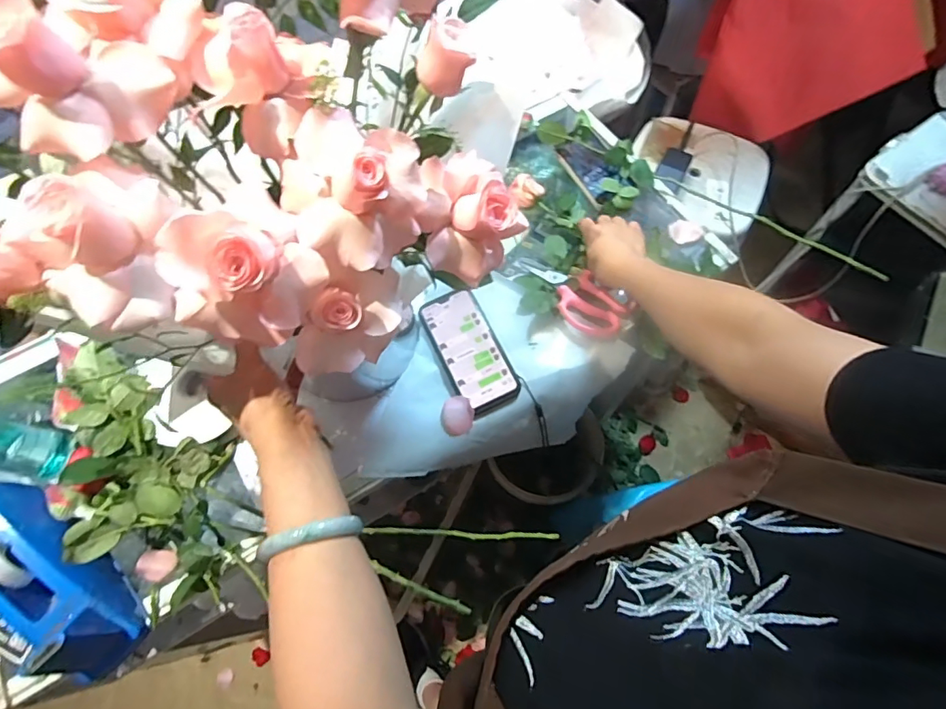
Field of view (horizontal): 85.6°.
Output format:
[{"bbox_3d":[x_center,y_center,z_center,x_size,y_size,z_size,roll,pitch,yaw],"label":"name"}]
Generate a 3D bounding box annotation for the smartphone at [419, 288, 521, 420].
[{"bbox_3d":[-0.006,-0.005,0.630,0.073,0.008,0.158,-25,72,-8],"label":"smartphone"}]

